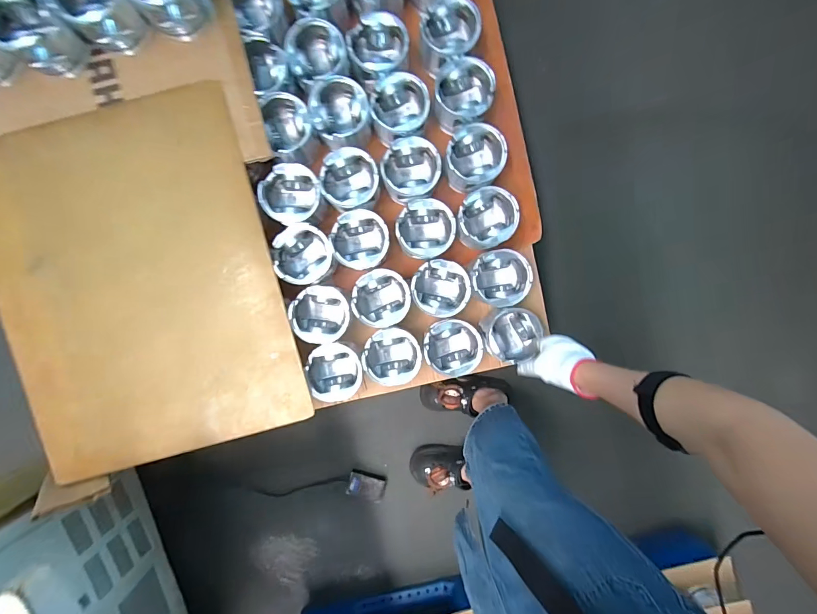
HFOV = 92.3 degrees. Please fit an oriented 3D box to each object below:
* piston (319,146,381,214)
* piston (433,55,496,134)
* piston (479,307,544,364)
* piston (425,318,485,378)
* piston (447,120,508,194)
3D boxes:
[{"bbox_3d":[-0.113,-0.248,0.774,0.107,0.073,0.112,-8,92,1],"label":"piston"},{"bbox_3d":[0.106,-0.413,0.777,0.108,0.102,0.110,0,92,0],"label":"piston"},{"bbox_3d":[0.203,0.054,0.800,0.102,0.083,0.106,0,92,0],"label":"piston"},{"bbox_3d":[0.086,0.078,0.783,0.107,0.088,0.106,0,92,0],"label":"piston"},{"bbox_3d":[0.129,-0.288,0.768,0.109,0.087,0.109,0,92,0],"label":"piston"}]

